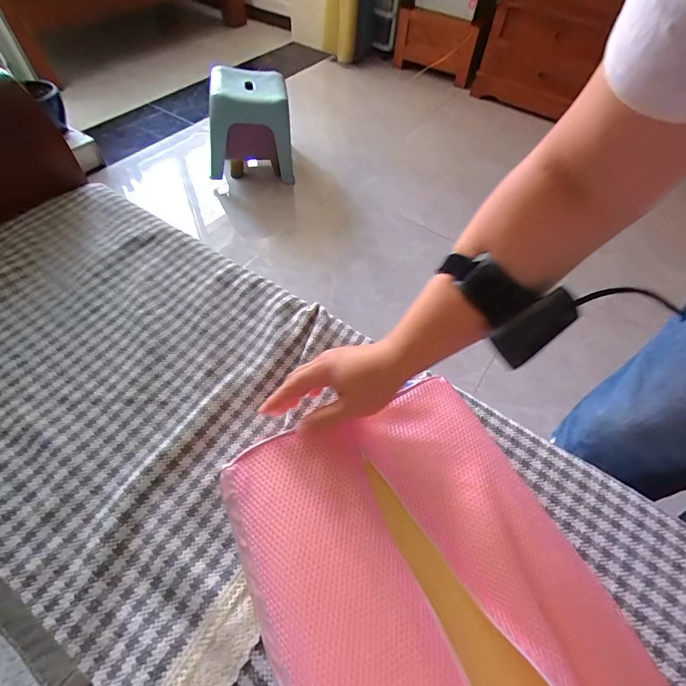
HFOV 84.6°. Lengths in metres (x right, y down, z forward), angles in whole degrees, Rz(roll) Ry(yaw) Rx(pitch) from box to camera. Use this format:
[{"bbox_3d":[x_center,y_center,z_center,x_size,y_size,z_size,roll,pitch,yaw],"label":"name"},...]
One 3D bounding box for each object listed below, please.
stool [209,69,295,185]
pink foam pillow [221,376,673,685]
[{"bbox_3d":[-0.383,-0.862,1.505,0.329,0.344,0.271,-8,56,-9],"label":"stool"},{"bbox_3d":[0.098,0.255,0.305,0.278,0.072,0.436,-21,58,-18],"label":"pink foam pillow"}]

